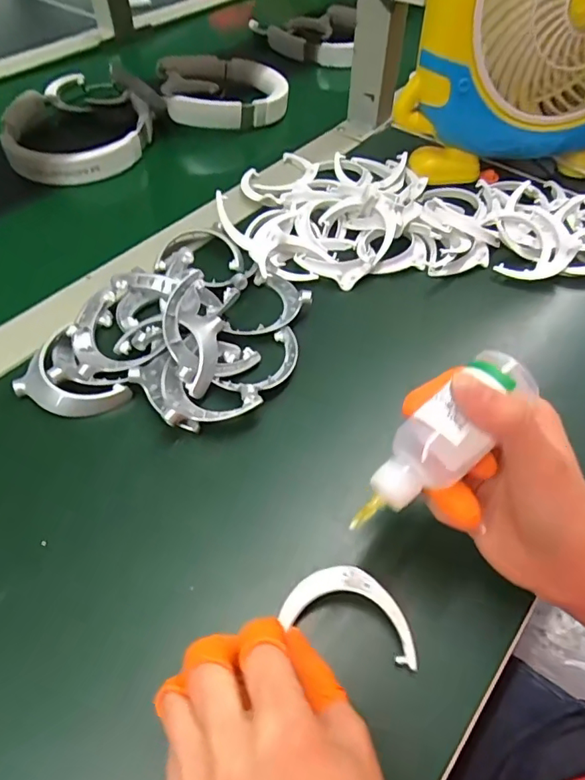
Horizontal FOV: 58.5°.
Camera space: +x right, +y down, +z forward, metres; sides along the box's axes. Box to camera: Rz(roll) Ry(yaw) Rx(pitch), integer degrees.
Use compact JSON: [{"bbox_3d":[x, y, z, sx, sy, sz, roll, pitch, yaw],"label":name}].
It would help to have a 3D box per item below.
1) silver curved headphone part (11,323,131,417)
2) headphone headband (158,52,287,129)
[{"bbox_3d":[-0.150,-0.006,0.344,0.053,0.018,0.070,-38,62,-26],"label":"silver curved headphone part"},{"bbox_3d":[-0.080,-0.349,0.607,0.136,0.034,0.144,1,52,-1],"label":"headphone headband"}]

